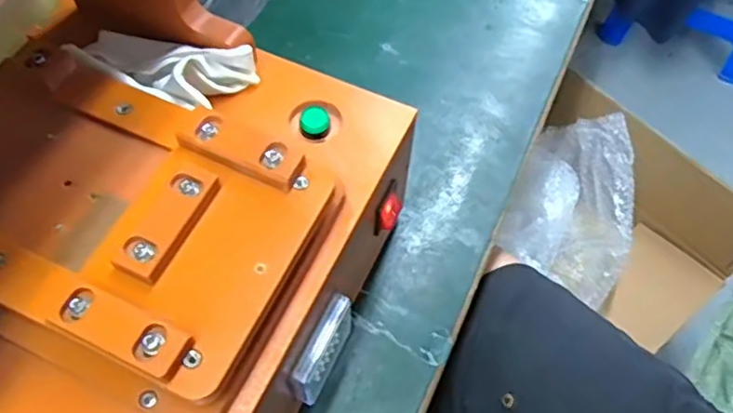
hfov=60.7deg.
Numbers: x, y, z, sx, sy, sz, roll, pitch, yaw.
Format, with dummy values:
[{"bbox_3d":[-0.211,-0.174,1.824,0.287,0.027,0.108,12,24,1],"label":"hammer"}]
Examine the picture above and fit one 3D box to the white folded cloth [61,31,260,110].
[{"bbox_3d":[-0.115,-0.077,0.344,0.096,0.026,0.049,13,61,7],"label":"white folded cloth"}]

